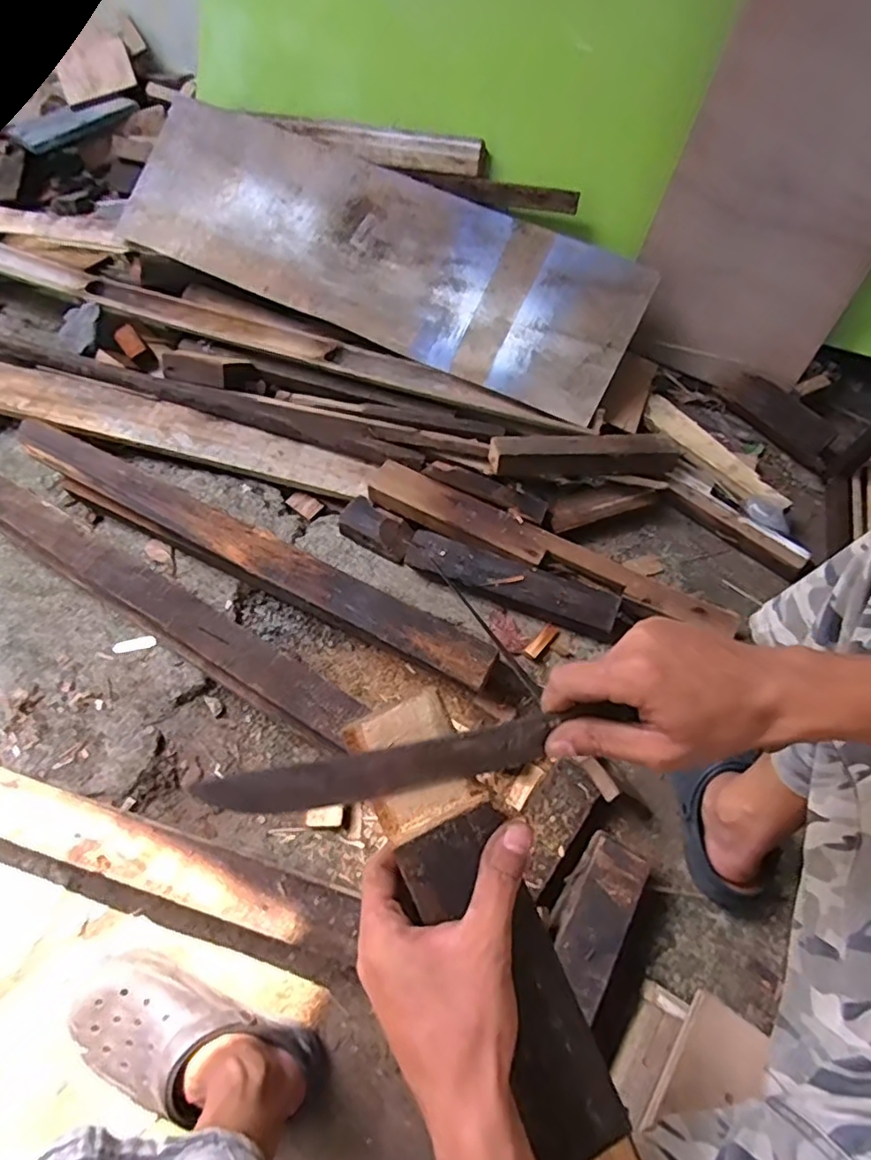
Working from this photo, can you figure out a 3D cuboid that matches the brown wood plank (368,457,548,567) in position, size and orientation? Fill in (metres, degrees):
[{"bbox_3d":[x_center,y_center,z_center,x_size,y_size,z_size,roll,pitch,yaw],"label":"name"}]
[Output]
[{"bbox_3d":[0.031,-0.102,0.929,0.280,0.023,0.067,27,66,13],"label":"brown wood plank"}]

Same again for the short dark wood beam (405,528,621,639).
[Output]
[{"bbox_3d":[0.103,0.003,0.911,0.303,0.050,0.071,20,65,12],"label":"short dark wood beam"}]

